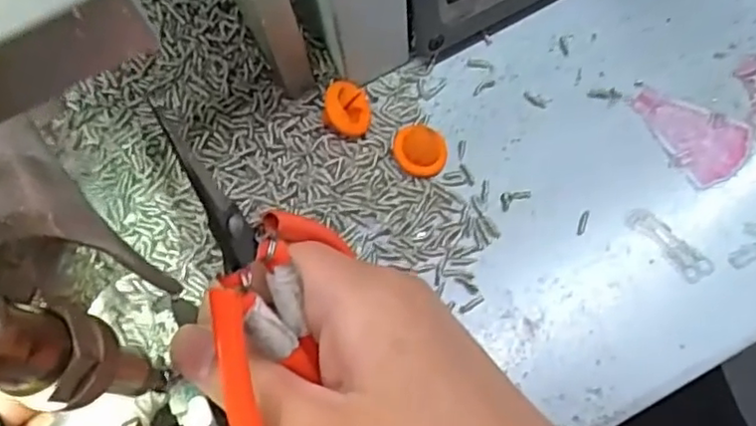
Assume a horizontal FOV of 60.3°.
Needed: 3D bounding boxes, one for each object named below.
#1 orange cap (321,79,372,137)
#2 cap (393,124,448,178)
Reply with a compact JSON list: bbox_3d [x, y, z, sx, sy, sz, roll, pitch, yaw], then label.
[{"bbox_3d":[-0.011,-0.038,0.240,0.005,0.021,0.020,-13,57,44],"label":"orange cap"},{"bbox_3d":[0.015,-0.023,0.236,0.020,0.011,0.016,27,74,10],"label":"cap"}]

